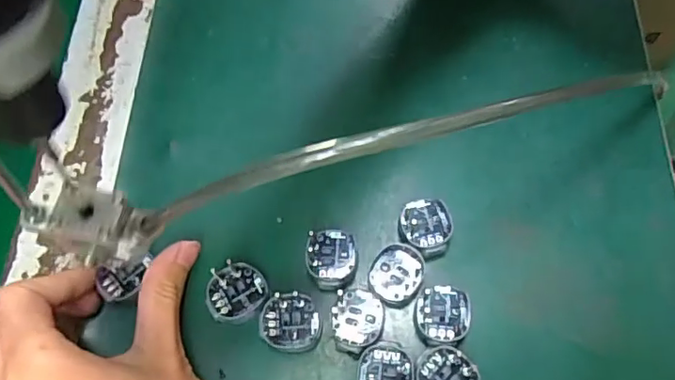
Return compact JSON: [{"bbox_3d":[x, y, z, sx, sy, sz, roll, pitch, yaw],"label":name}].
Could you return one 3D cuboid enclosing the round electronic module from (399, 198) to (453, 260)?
[{"bbox_3d":[0.044,0.018,0.273,0.025,0.012,0.026,18,69,11],"label":"round electronic module"}]

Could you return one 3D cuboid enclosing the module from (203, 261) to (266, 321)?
[{"bbox_3d":[-0.049,0.048,0.264,0.029,0.005,0.027,-1,67,3],"label":"module"}]

